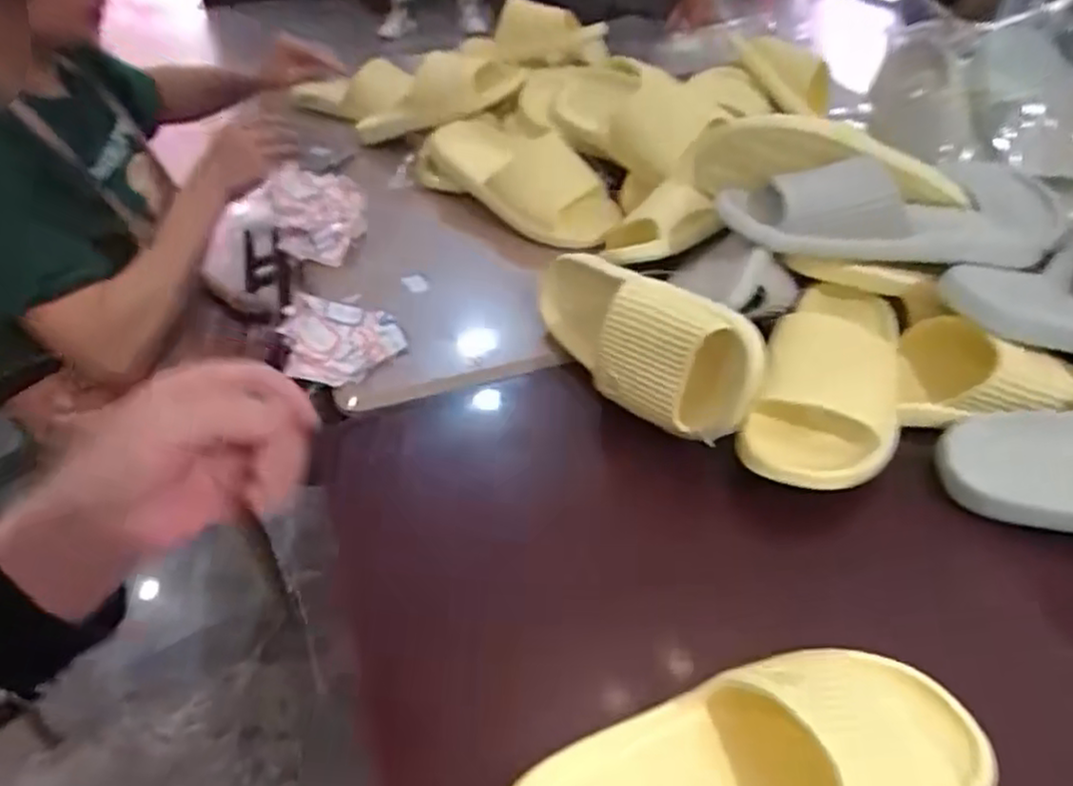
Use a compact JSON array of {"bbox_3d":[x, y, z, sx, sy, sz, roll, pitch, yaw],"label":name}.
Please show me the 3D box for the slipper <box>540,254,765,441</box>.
[{"bbox_3d":[0.076,-0.048,0.590,0.067,0.107,0.245,-3,26,-36],"label":"slipper"}]

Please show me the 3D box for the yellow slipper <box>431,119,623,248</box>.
[{"bbox_3d":[-0.021,-0.257,0.853,0.285,0.072,0.106,31,51,31],"label":"yellow slipper"}]

